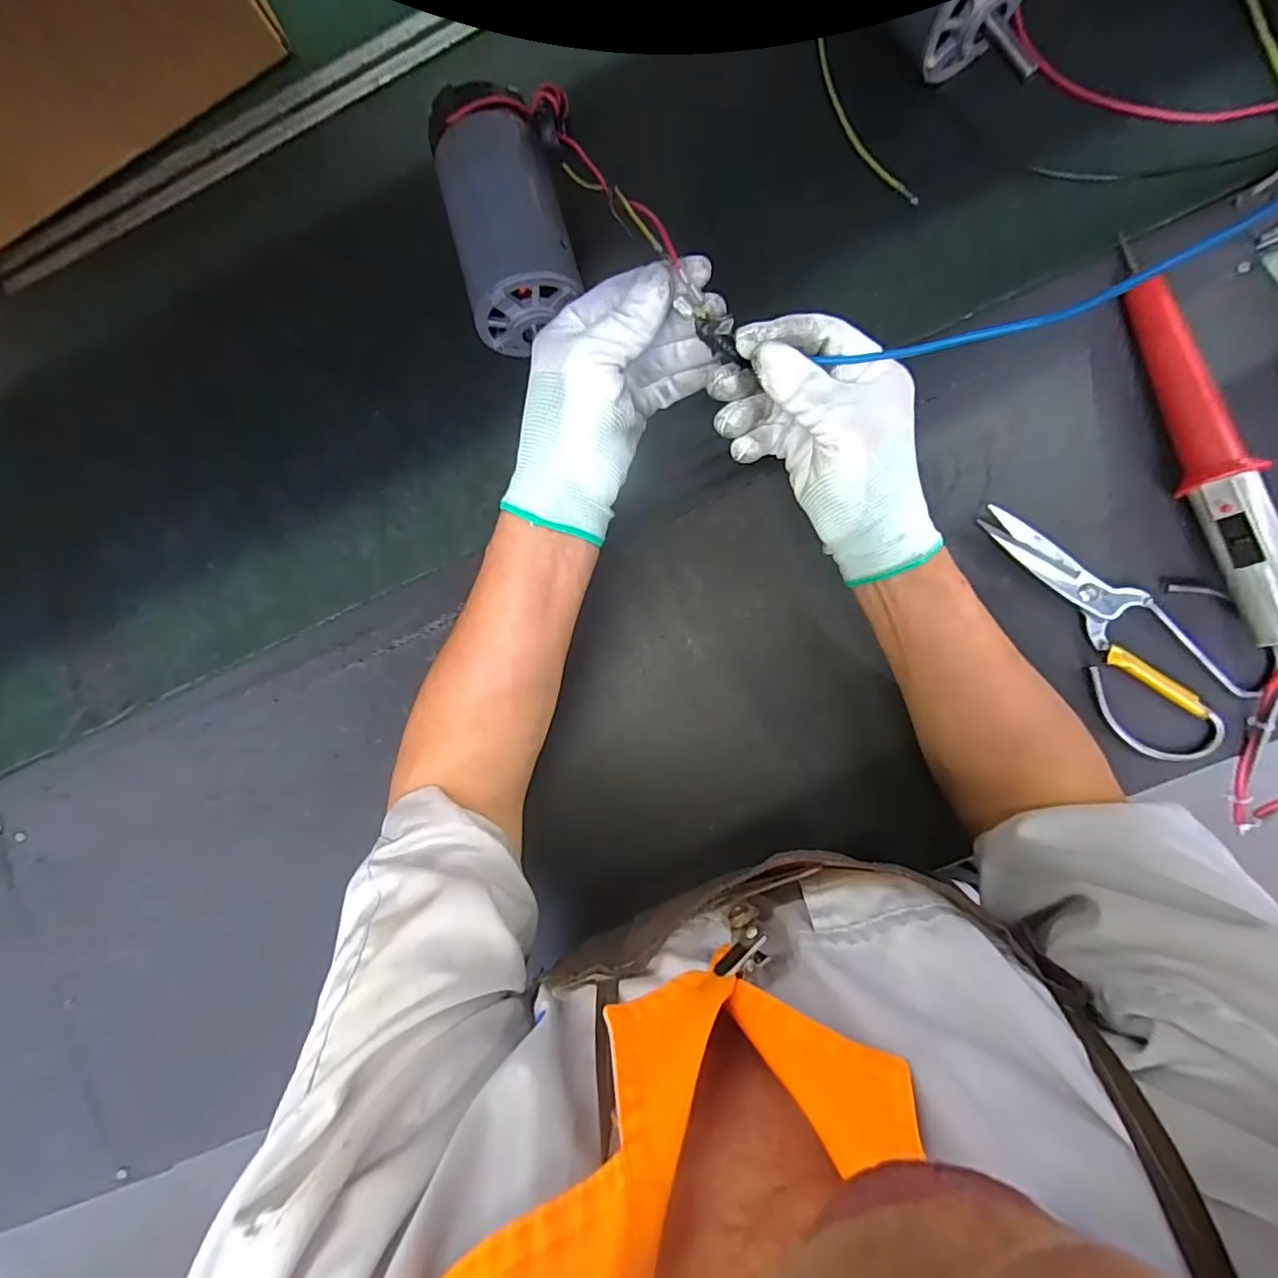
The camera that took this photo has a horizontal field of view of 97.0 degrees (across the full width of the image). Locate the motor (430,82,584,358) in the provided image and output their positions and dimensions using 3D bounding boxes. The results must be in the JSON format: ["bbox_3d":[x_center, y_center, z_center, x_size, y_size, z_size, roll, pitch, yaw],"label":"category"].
[{"bbox_3d":[-0.087,-0.300,0.410,0.088,0.066,0.177,-9,86,8],"label":"motor"}]

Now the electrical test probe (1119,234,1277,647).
[{"bbox_3d":[0.359,-0.124,0.360,0.029,0.042,0.260,-13,85,8],"label":"electrical test probe"}]

